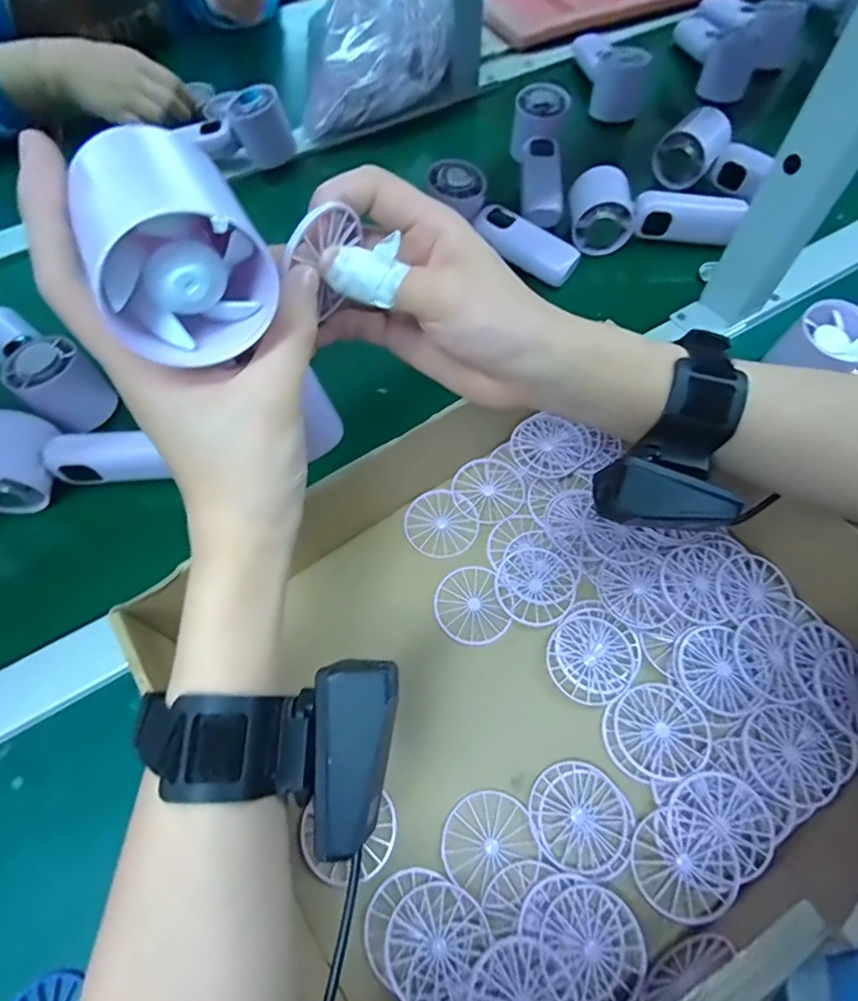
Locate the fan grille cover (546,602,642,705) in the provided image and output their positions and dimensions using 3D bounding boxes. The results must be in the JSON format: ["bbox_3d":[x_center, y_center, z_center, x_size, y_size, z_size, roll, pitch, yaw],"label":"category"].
[{"bbox_3d":[0.099,0.093,0.323,0.055,0.004,0.051,-41,70,-19],"label":"fan grille cover"}]

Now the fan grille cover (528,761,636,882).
[{"bbox_3d":[0.081,0.170,0.284,0.054,0.004,0.050,41,70,19],"label":"fan grille cover"}]

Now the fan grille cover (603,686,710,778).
[{"bbox_3d":[0.128,0.130,0.300,0.056,0.006,0.048,-22,65,-11],"label":"fan grille cover"}]

